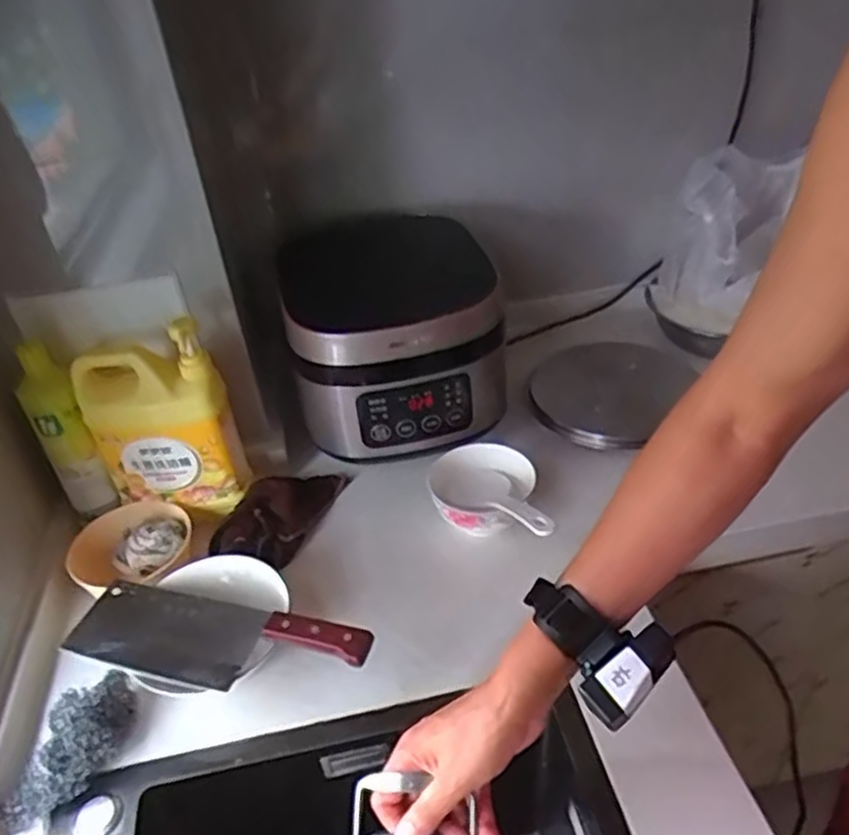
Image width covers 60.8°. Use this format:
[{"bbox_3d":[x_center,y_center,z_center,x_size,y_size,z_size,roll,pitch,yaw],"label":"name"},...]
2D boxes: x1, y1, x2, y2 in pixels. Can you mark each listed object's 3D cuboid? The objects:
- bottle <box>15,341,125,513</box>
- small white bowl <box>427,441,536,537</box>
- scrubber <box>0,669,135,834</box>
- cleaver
[{"bbox_3d":[-0.388,0.015,0.780,0.050,0.195,0.039,-19,38,-18],"label":"bottle"},{"bbox_3d":[0.062,0.084,0.804,0.106,0.062,0.112,-18,37,-13],"label":"small white bowl"},{"bbox_3d":[-0.294,0.277,0.603,0.048,0.048,0.129,17,58,30],"label":"scrubber"},{"bbox_3d":[-0.187,0.195,0.641,0.279,0.021,0.085,4,38,15],"label":"cleaver"}]

